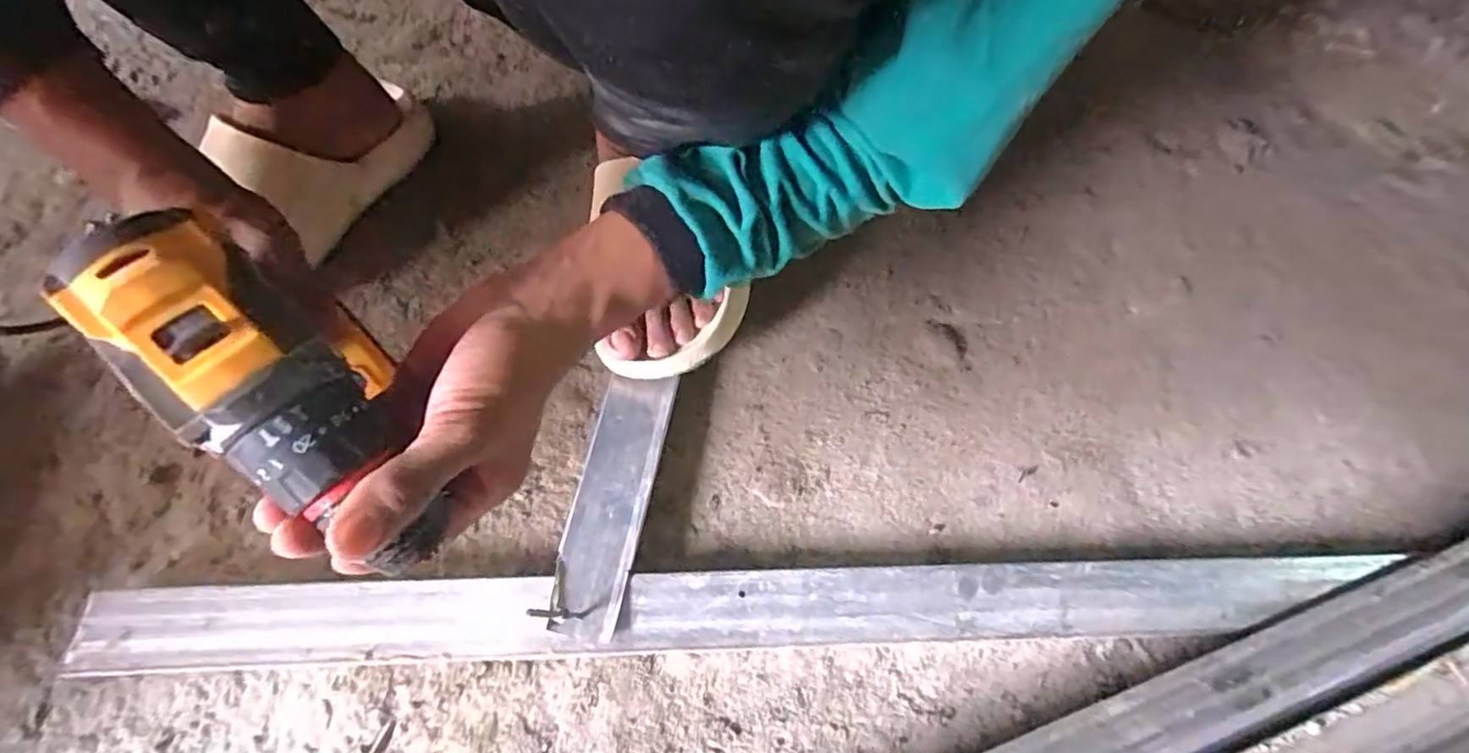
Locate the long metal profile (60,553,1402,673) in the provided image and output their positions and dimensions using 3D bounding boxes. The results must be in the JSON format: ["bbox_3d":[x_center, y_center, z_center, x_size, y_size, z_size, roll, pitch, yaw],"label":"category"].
[{"bbox_3d":[0.023,0.144,0.408,0.772,0.028,0.053,0,63,-4],"label":"long metal profile"}]

